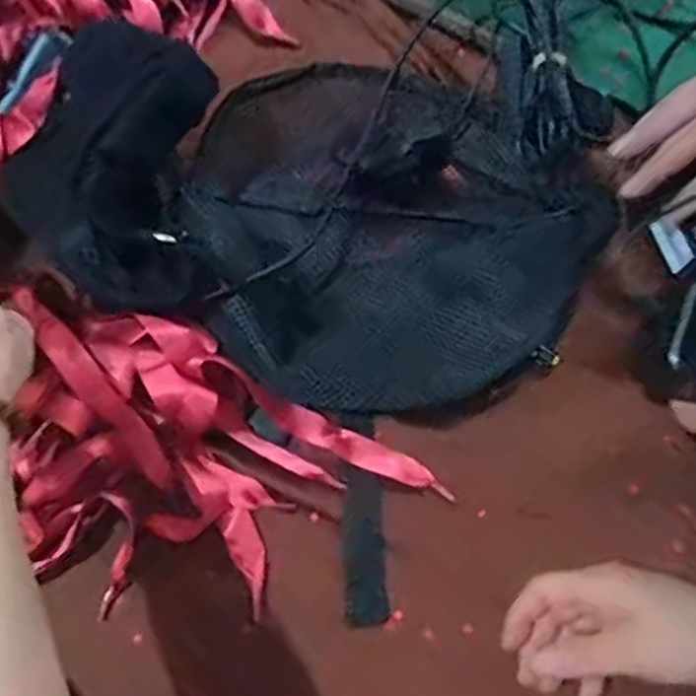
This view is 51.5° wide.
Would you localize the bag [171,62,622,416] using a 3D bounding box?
[{"bbox_3d":[0.015,-0.079,0.492,0.267,0.044,0.254,40,76,16],"label":"bag"}]

